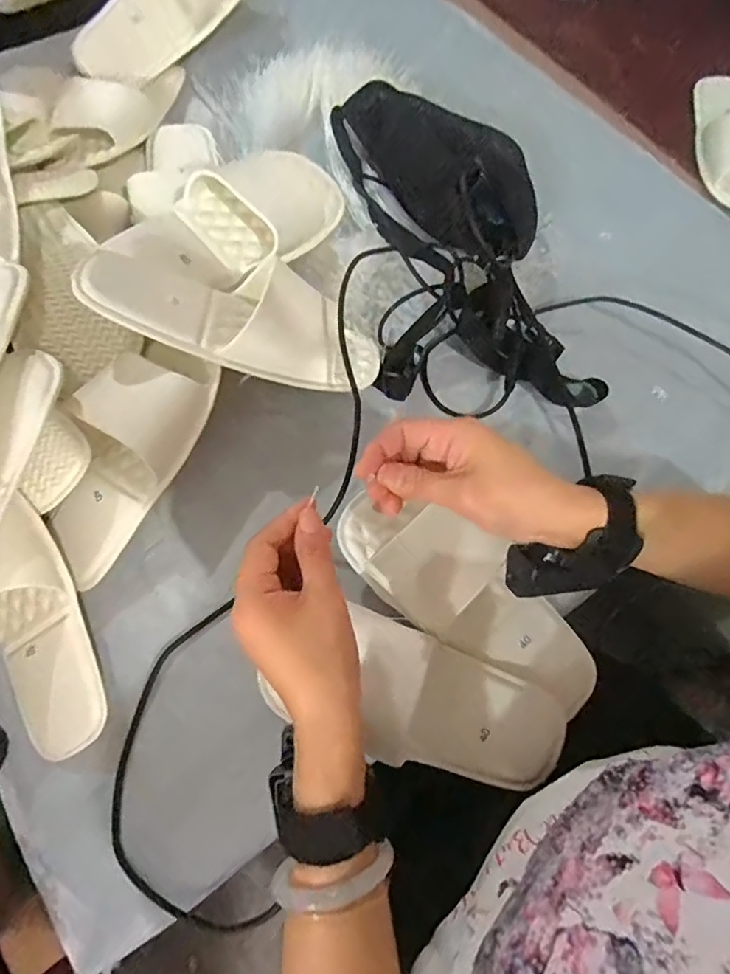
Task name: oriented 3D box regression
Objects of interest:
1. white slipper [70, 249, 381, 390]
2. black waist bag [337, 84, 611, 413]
[{"bbox_3d":[-0.100,-0.144,0.460,0.253,0.057,0.103,11,67,-18],"label":"white slipper"},{"bbox_3d":[0.093,-0.264,0.557,0.203,0.077,0.407,-7,68,-3],"label":"black waist bag"}]

